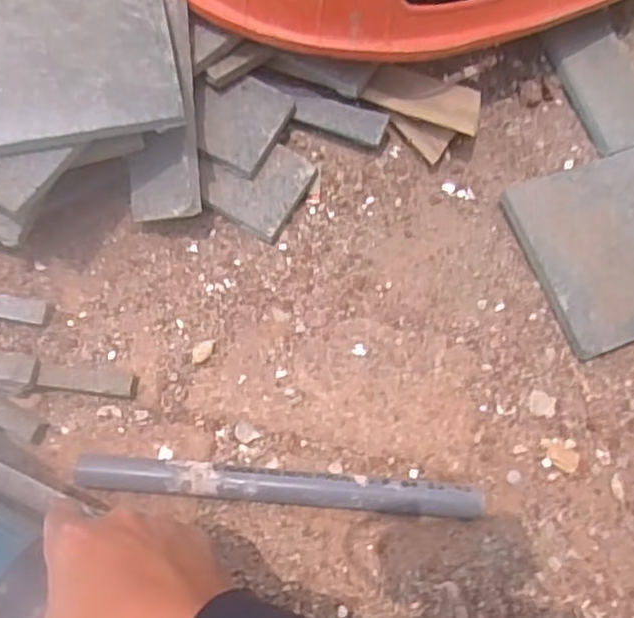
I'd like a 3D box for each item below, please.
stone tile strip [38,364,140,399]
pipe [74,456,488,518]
[{"bbox_3d":[-0.161,0.051,0.491,0.066,0.017,0.017,7,81,-3],"label":"stone tile strip"},{"bbox_3d":[-0.024,0.119,0.470,0.263,0.021,0.020,5,81,-3],"label":"pipe"}]

